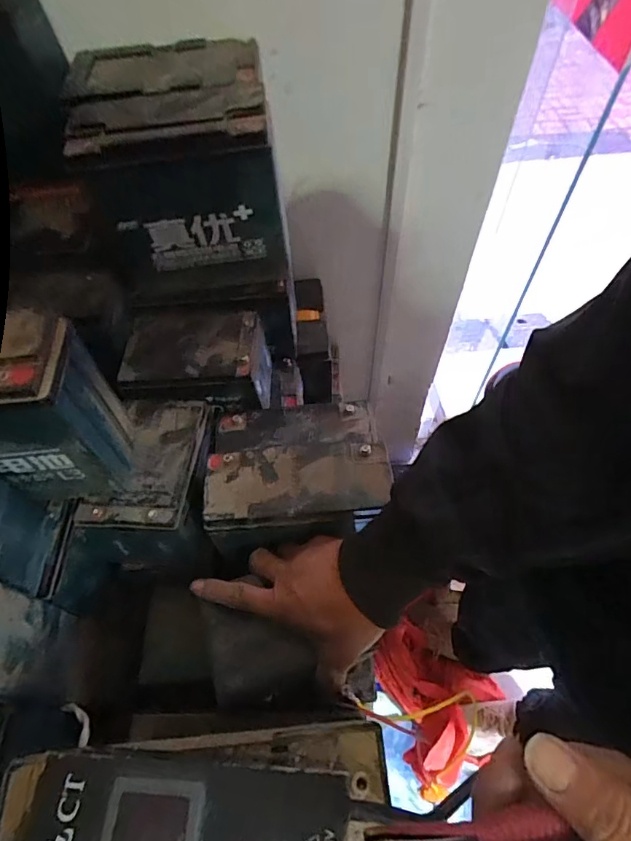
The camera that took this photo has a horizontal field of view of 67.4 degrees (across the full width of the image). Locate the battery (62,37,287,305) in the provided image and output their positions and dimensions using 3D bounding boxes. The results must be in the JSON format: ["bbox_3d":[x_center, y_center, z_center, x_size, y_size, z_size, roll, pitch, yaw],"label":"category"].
[{"bbox_3d":[-0.132,-0.260,0.501,0.191,0.179,0.165,-6,59,-1],"label":"battery"}]

